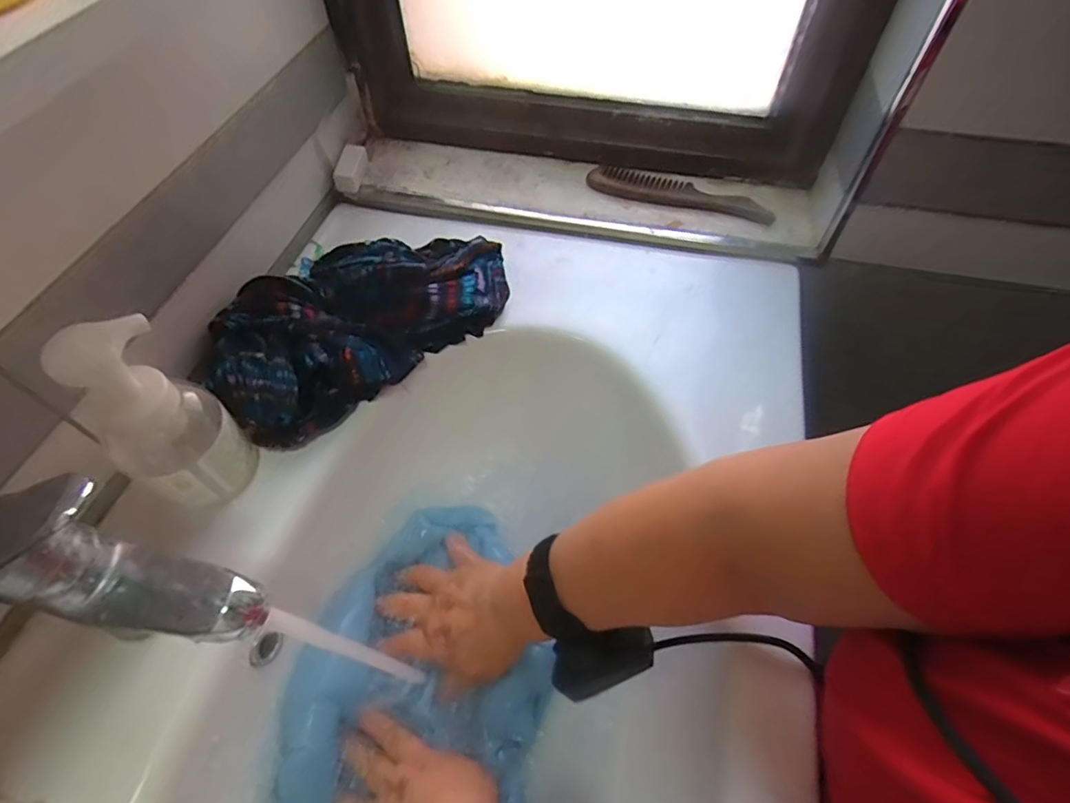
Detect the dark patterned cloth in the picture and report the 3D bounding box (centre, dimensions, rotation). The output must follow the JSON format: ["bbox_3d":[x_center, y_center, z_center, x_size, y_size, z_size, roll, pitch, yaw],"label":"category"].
[{"bbox_3d":[-0.134,-0.079,0.446,0.264,0.059,0.131,-30,60,-18],"label":"dark patterned cloth"}]

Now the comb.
[{"bbox_3d":[0.148,-0.215,0.551,0.188,0.014,0.057,25,59,17],"label":"comb"}]

